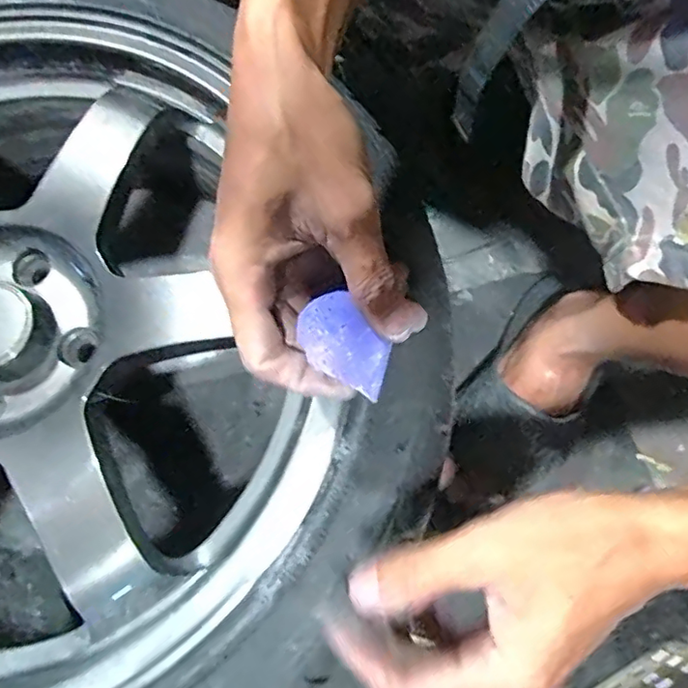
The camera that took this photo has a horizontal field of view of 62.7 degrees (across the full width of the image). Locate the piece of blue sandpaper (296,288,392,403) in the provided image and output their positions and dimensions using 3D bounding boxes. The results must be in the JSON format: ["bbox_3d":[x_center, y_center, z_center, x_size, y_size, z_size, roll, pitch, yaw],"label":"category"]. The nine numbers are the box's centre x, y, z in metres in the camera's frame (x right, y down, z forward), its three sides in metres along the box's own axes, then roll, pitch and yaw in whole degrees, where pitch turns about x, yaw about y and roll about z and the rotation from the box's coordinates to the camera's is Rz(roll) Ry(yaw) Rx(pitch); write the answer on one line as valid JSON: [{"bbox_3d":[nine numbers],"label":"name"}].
[{"bbox_3d":[0.002,0.001,0.255,0.047,0.005,0.033,44,59,-9],"label":"piece of blue sandpaper"}]

